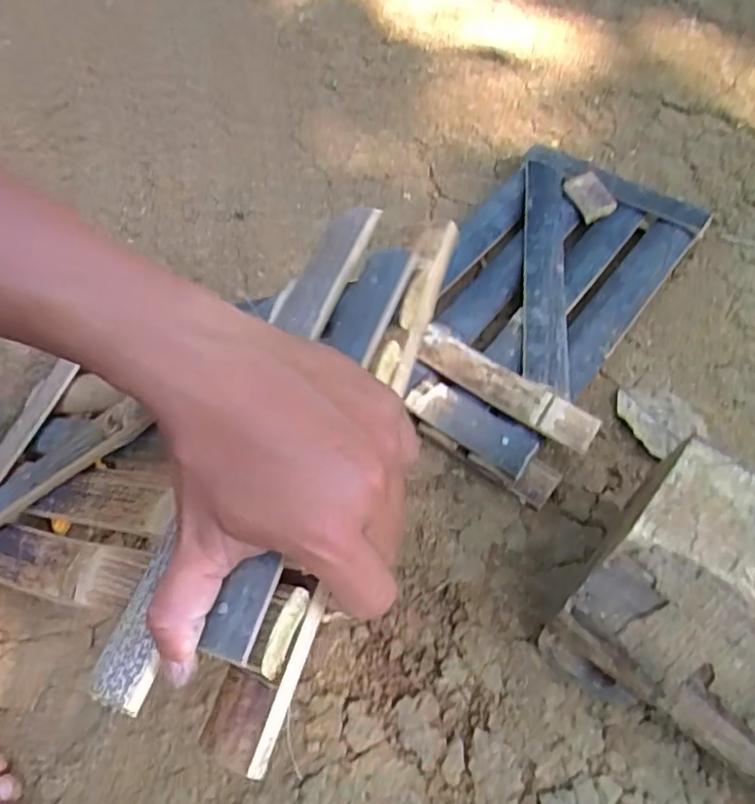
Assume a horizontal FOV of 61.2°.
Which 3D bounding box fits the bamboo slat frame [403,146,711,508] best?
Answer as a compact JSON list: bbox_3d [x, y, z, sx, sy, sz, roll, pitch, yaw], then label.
[{"bbox_3d":[0.130,-0.101,0.553,0.210,0.048,0.352,26,65,21],"label":"bamboo slat frame"}]

